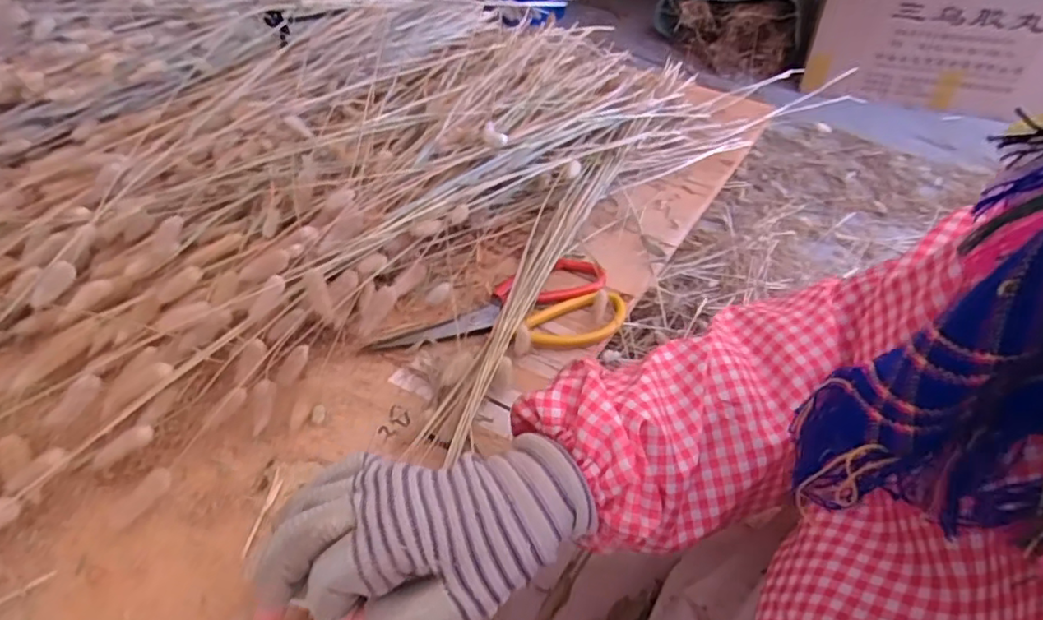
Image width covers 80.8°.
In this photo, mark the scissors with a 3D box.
[{"bbox_3d":[-0.009,0.009,0.475,0.191,0.009,0.094,-18,47,-21],"label":"scissors"}]

